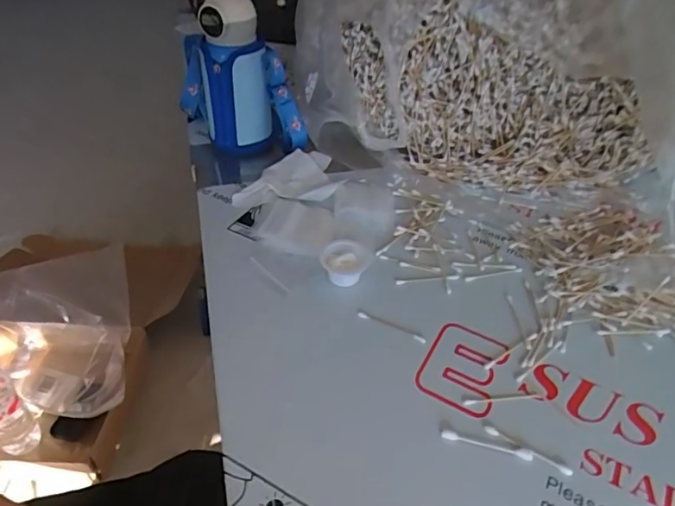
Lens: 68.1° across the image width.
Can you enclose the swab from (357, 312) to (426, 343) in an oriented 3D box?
[{"bbox_3d":[0.054,0.074,0.501,0.073,0.004,0.007,21,47,19],"label":"swab"}]

